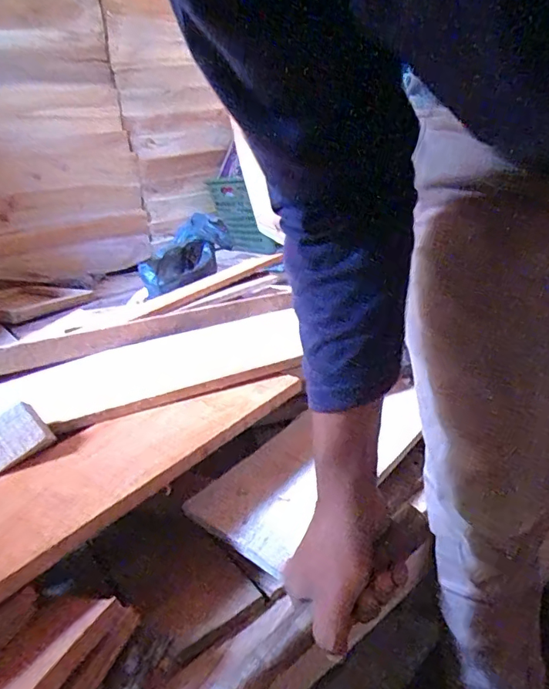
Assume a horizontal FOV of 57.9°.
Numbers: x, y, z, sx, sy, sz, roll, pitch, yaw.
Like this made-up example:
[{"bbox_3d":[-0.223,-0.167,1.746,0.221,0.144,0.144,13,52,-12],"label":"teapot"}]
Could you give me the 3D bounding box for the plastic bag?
[{"bbox_3d":[-0.210,-0.204,1.150,0.091,0.096,0.262,13,51,40],"label":"plastic bag"}]

